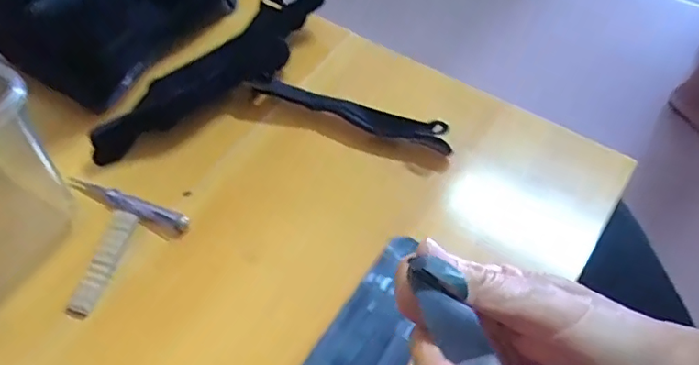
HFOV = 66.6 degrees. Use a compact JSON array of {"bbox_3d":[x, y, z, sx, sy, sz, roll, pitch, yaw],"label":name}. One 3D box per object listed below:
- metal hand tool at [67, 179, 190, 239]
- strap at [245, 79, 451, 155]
[{"bbox_3d":[-0.187,0.017,0.447,0.118,0.011,0.019,21,60,16],"label":"metal hand tool"},{"bbox_3d":[-0.001,-0.063,0.477,0.188,0.024,0.027,21,60,16],"label":"strap"}]

